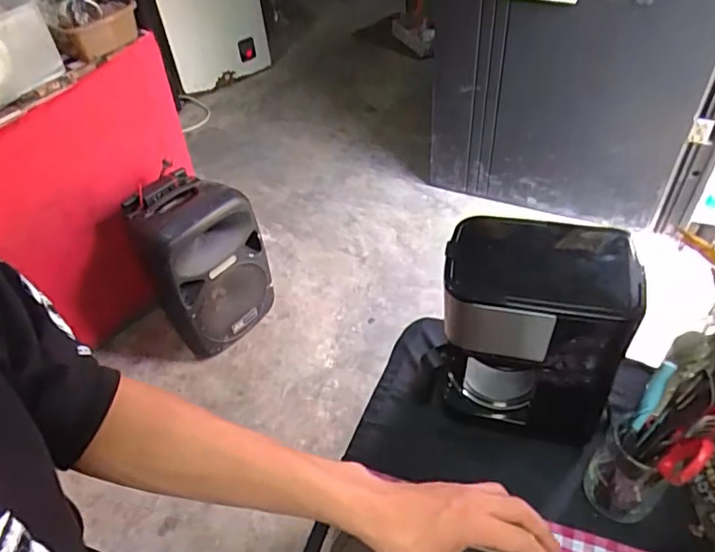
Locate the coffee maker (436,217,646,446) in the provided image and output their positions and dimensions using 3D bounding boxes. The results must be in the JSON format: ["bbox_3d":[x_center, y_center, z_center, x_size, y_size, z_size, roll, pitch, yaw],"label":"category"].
[{"bbox_3d":[0.205,0.073,0.663,0.199,0.256,0.134,6,47,12],"label":"coffee maker"}]

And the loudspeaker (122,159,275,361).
[{"bbox_3d":[-0.441,-0.032,1.588,0.211,0.494,0.298,30,55,30],"label":"loudspeaker"}]

